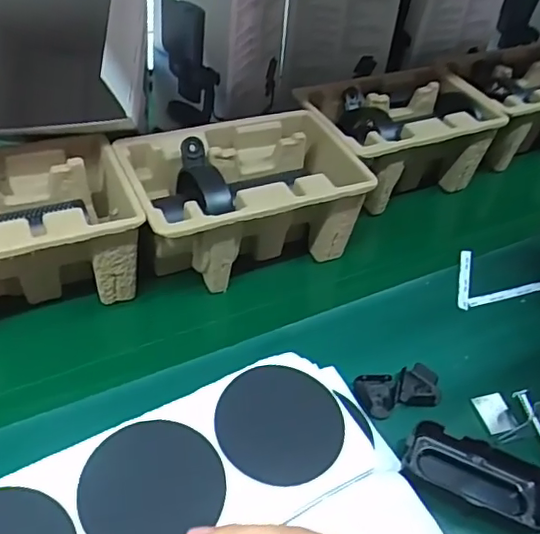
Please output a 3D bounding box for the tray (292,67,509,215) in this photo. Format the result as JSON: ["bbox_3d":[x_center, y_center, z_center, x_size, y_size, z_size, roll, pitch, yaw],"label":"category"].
[{"bbox_3d":[0.155,-0.154,0.709,0.235,0.110,0.147,-22,49,-26],"label":"tray"}]

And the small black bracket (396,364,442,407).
[{"bbox_3d":[0.133,0.108,0.504,0.037,0.012,0.044,16,44,12],"label":"small black bracket"}]

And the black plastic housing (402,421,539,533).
[{"bbox_3d":[0.160,0.160,0.442,0.108,0.023,0.055,20,45,16],"label":"black plastic housing"}]

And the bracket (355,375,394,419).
[{"bbox_3d":[0.092,0.110,0.493,0.032,0.009,0.037,2,43,-3],"label":"bracket"}]

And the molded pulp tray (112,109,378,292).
[{"bbox_3d":[-0.027,-0.064,0.585,0.221,0.106,0.148,-18,47,-23],"label":"molded pulp tray"}]

